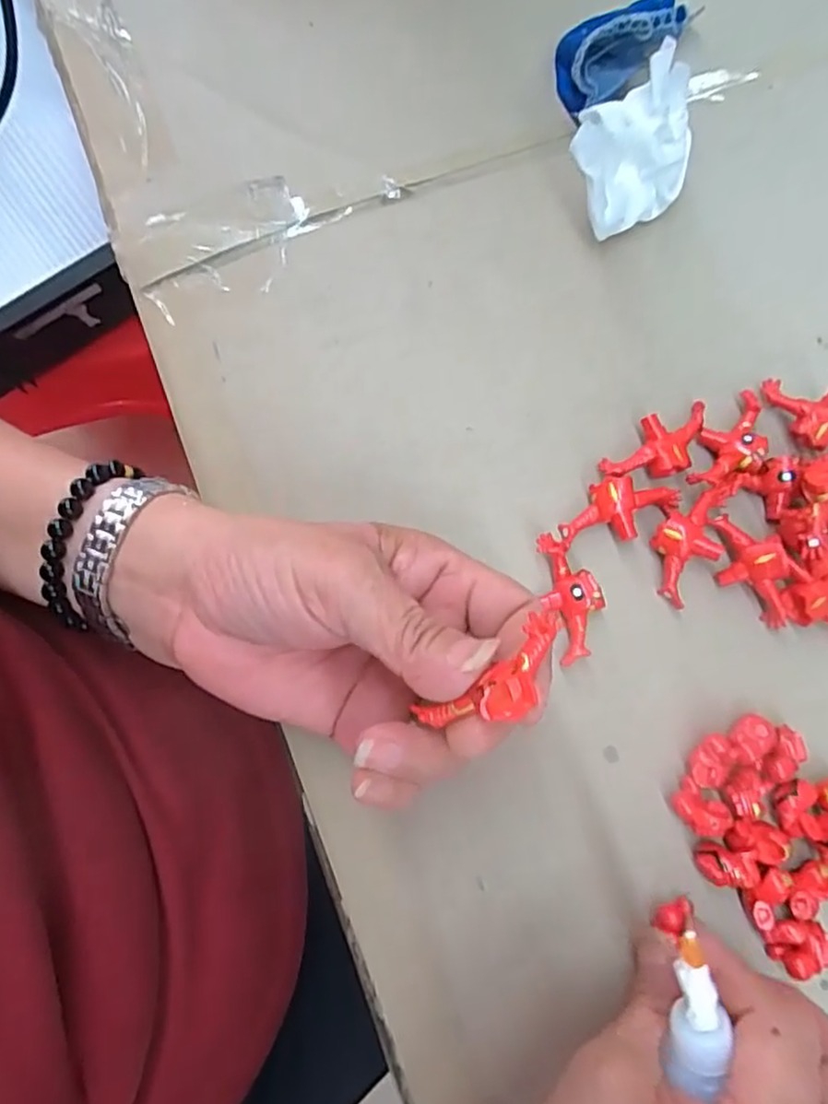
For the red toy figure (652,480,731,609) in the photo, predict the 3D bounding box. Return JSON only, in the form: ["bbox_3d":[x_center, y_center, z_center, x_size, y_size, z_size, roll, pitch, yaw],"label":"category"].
[{"bbox_3d":[0.109,-0.007,0.263,0.025,0.015,0.052,30,81,6],"label":"red toy figure"}]

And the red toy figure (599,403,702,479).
[{"bbox_3d":[0.101,-0.043,0.269,0.047,0.013,0.025,-44,82,-7],"label":"red toy figure"}]

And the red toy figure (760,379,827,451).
[{"bbox_3d":[0.165,-0.054,0.270,0.047,0.018,0.023,31,81,6],"label":"red toy figure"}]

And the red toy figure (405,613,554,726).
[{"bbox_3d":[0.024,0.039,0.184,0.045,0.013,0.019,-40,82,2],"label":"red toy figure"}]

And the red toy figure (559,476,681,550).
[{"bbox_3d":[0.082,-0.017,0.264,0.048,0.014,0.024,-9,80,-1],"label":"red toy figure"}]

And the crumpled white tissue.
[{"bbox_3d":[0.090,-0.165,0.275,0.047,0.046,0.060,30,81,6],"label":"crumpled white tissue"}]

